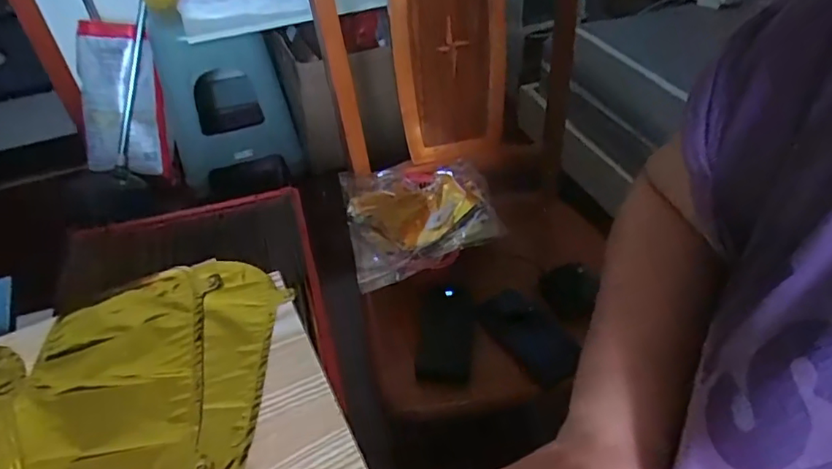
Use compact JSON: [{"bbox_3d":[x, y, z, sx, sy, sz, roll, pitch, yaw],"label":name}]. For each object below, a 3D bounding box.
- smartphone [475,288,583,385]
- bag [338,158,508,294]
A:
[{"bbox_3d":[0.160,0.141,0.802,0.078,0.012,0.159,-28,48,-24],"label":"smartphone"},{"bbox_3d":[0.009,-0.040,0.884,0.233,0.063,0.283,-10,43,-7],"label":"bag"}]

